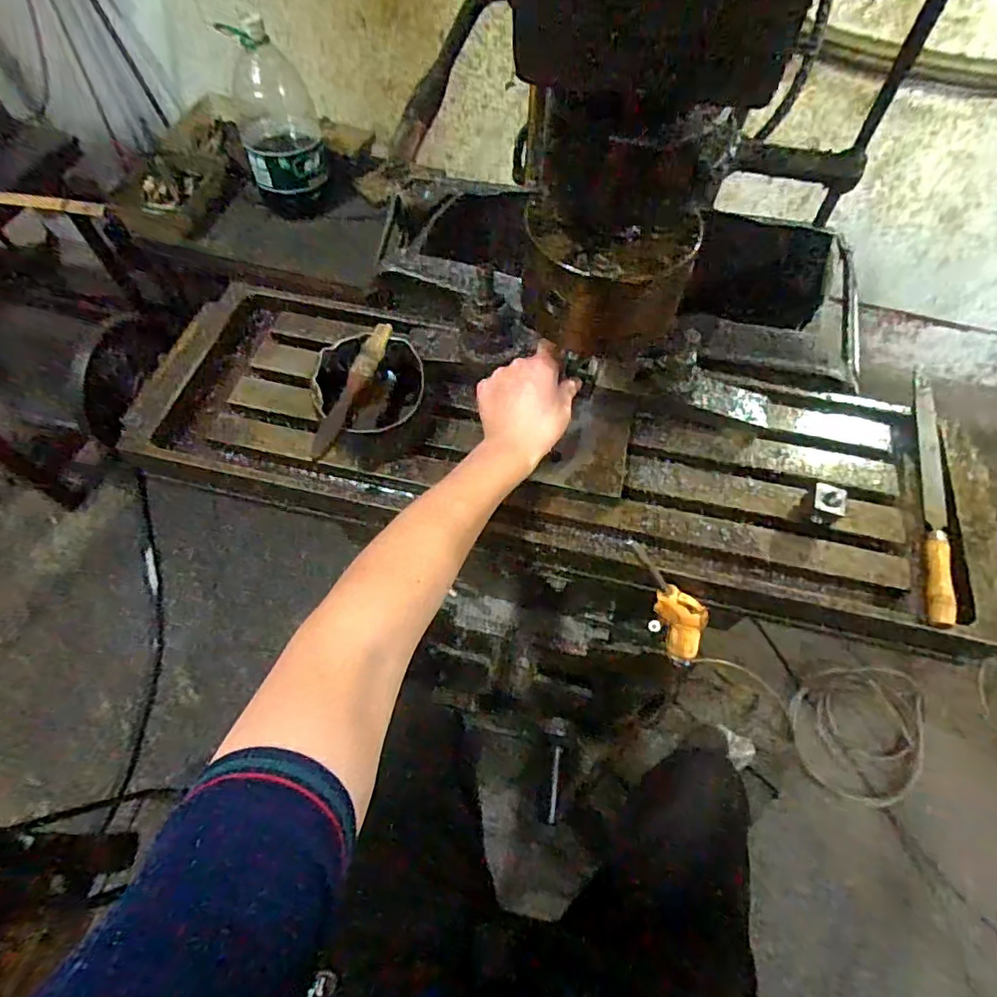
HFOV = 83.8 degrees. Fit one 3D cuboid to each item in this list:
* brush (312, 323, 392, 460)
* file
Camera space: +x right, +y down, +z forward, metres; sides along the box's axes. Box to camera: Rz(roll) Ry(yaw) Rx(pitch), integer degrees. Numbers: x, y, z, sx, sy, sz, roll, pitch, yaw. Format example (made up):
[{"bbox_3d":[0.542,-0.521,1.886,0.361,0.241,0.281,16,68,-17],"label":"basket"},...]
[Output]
[{"bbox_3d":[-0.131,-0.098,0.494,0.024,0.019,0.146,16,62,7],"label":"brush"},{"bbox_3d":[0.401,-0.015,0.512,0.022,0.018,0.285,18,62,8],"label":"file"}]

